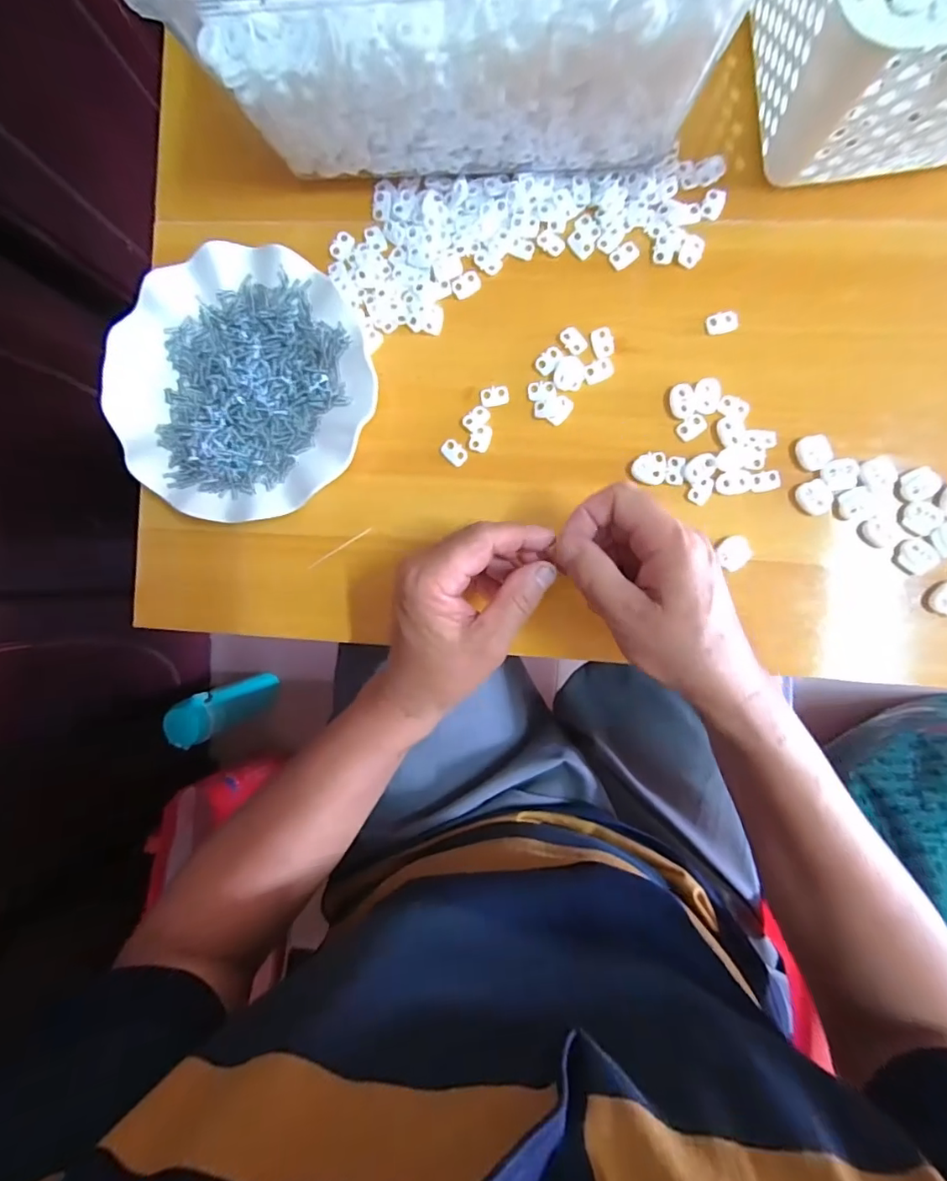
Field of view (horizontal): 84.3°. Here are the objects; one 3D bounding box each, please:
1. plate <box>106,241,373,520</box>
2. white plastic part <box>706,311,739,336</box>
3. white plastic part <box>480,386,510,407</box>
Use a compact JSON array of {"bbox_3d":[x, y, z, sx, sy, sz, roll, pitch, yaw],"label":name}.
[{"bbox_3d":[-0.161,-0.142,0.372,0.180,0.030,0.180,0,90,5],"label":"plate"},{"bbox_3d":[0.166,-0.179,0.350,0.019,0.006,0.014,-12,89,5],"label":"white plastic part"},{"bbox_3d":[0.015,-0.134,0.363,0.019,0.004,0.013,-9,89,5],"label":"white plastic part"}]

